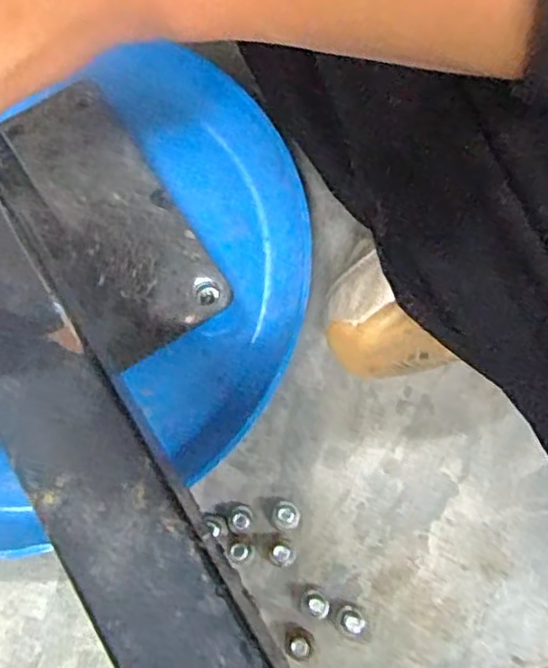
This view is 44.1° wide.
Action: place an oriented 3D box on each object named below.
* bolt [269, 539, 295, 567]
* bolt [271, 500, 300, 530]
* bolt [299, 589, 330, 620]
[{"bbox_3d":[0.003,0.106,0.327,0.012,0.018,0.013,0,75,1],"label":"bolt"},{"bbox_3d":[0.005,0.089,0.331,0.013,0.017,0.014,0,75,1],"label":"bolt"},{"bbox_3d":[0.019,0.128,0.321,0.014,0.018,0.011,26,78,8],"label":"bolt"}]

